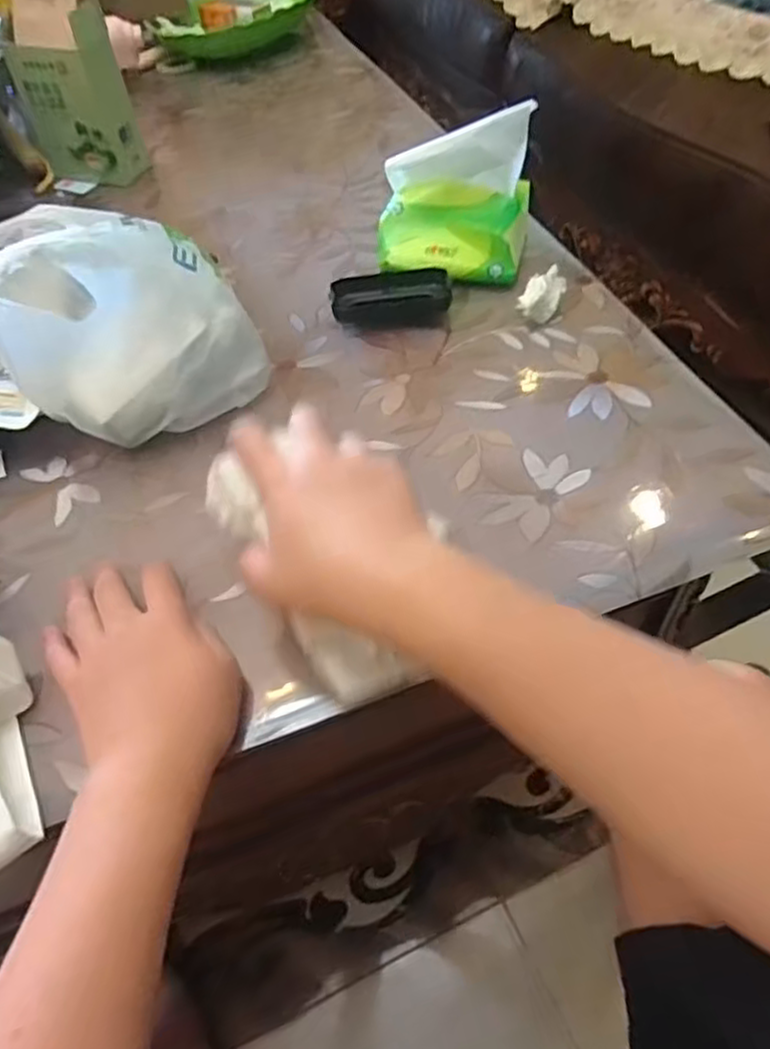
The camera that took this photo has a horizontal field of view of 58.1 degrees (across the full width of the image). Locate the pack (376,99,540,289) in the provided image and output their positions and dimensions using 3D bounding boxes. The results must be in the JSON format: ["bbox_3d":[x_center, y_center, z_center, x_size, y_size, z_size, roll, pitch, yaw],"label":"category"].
[{"bbox_3d":[0.065,-0.302,0.647,0.133,0.131,0.082,5,53,9],"label":"pack"}]

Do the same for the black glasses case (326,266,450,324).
[{"bbox_3d":[0.005,-0.217,0.656,0.109,0.021,0.060,-5,53,1],"label":"black glasses case"}]

